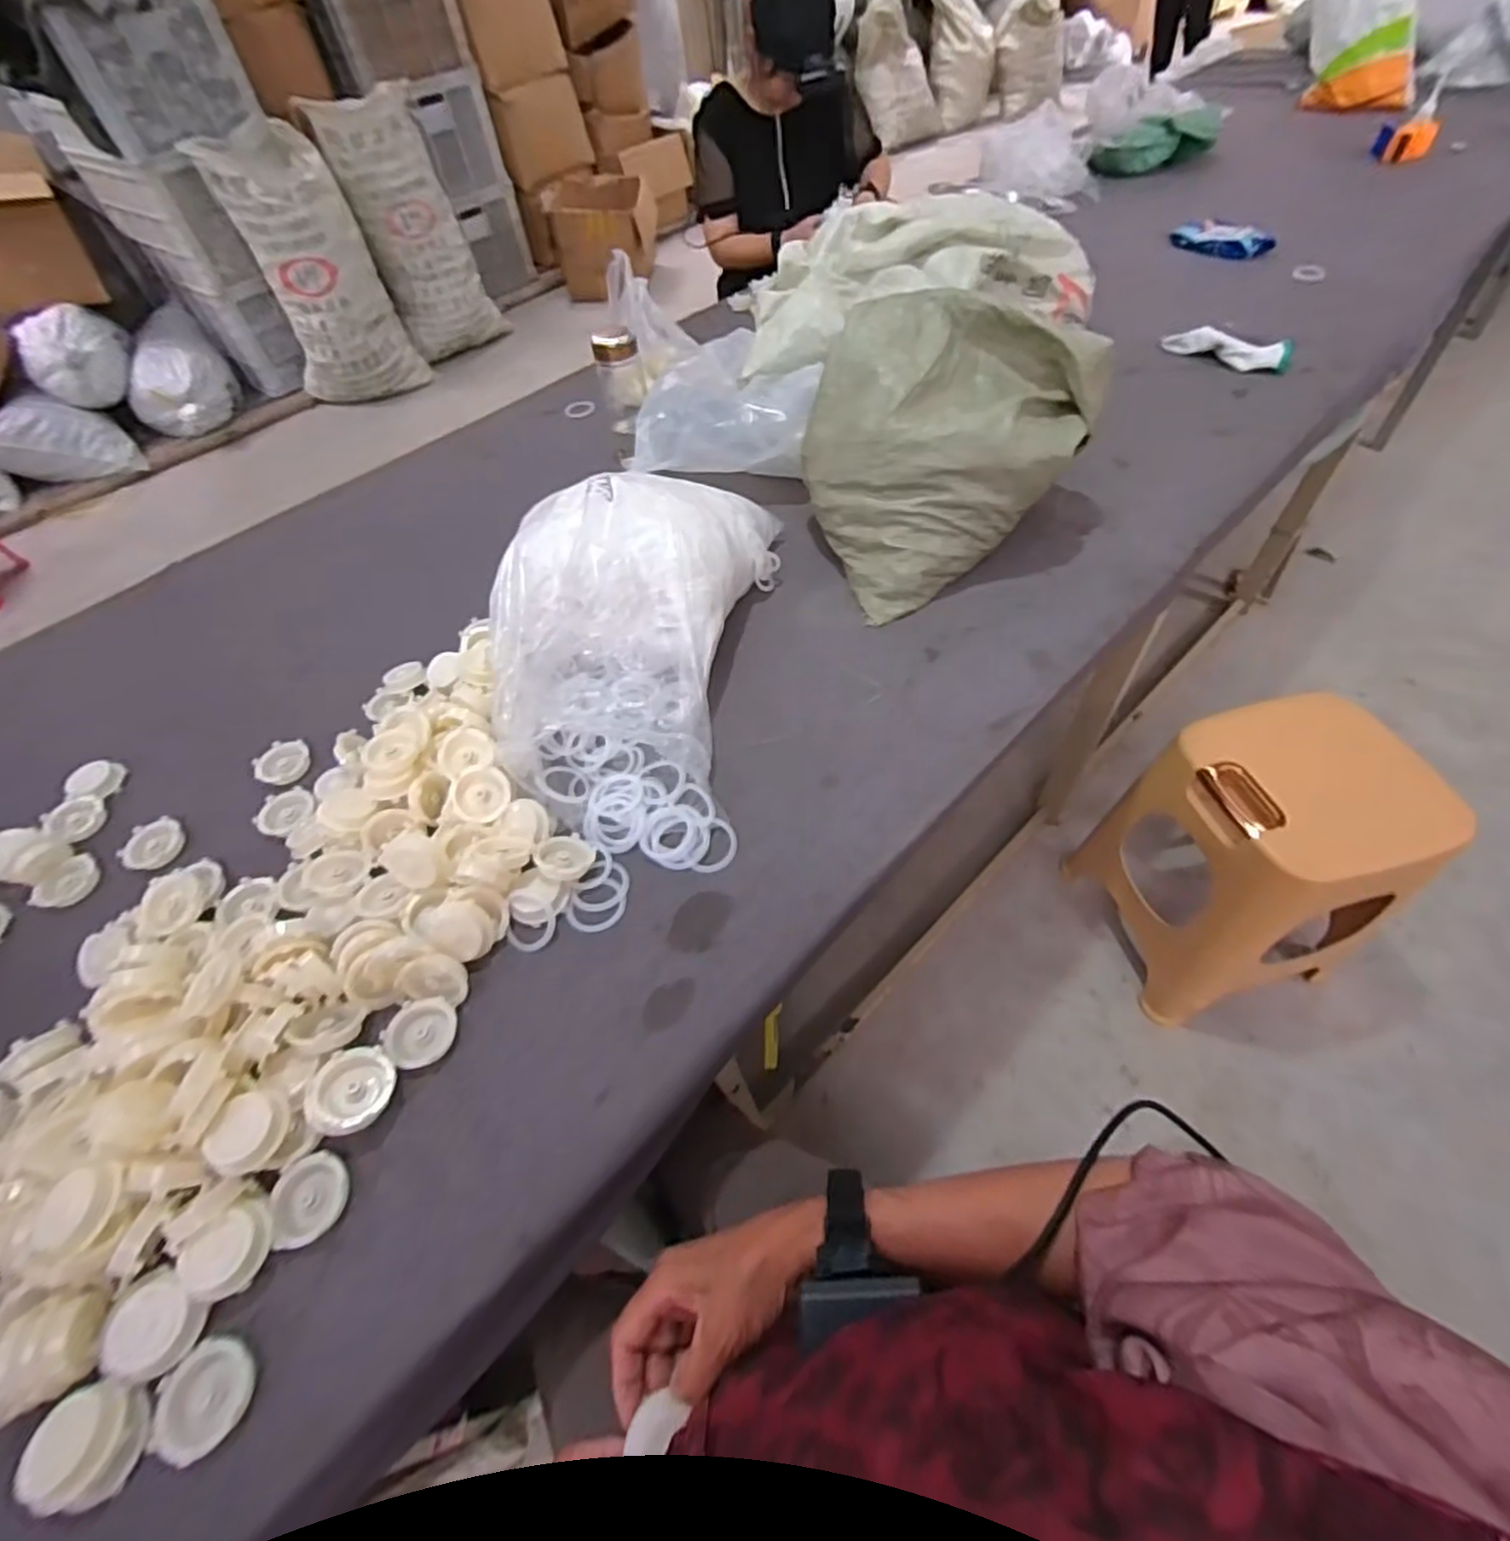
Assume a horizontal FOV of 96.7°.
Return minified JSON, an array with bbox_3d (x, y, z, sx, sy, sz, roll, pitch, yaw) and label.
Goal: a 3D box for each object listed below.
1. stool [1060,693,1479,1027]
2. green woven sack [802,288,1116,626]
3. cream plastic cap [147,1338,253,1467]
[{"bbox_3d":[0.808,0.149,1.077,0.341,0.505,0.315,-11,55,-3],"label":"stool"},{"bbox_3d":[0.240,-0.406,0.850,0.316,0.249,0.244,-23,55,-11],"label":"green woven sack"},{"bbox_3d":[-0.362,0.410,0.440,0.058,0.012,0.058,-3,54,4],"label":"cream plastic cap"}]

